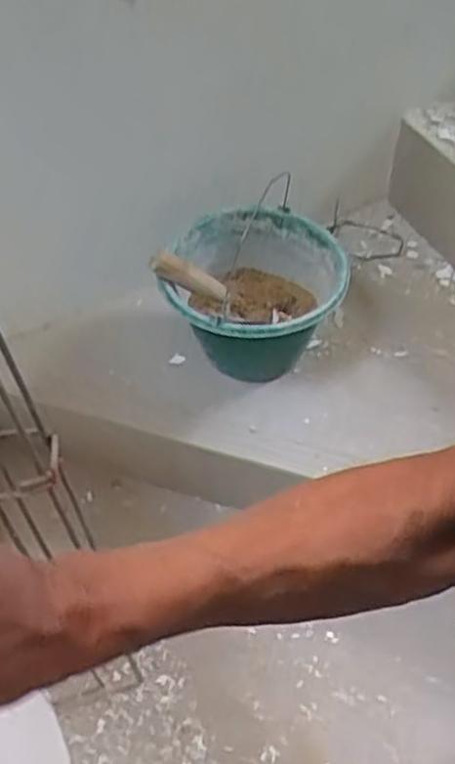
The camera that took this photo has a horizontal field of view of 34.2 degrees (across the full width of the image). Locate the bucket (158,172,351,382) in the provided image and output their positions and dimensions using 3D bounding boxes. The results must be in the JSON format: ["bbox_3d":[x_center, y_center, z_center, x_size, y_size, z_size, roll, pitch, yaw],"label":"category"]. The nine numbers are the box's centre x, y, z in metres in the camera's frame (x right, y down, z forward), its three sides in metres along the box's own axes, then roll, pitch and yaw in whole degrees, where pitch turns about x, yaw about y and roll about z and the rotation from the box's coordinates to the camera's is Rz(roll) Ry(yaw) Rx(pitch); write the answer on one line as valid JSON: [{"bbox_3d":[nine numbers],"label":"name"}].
[{"bbox_3d":[0.045,-0.118,1.172,0.263,0.182,0.242,3,52,4],"label":"bucket"}]

